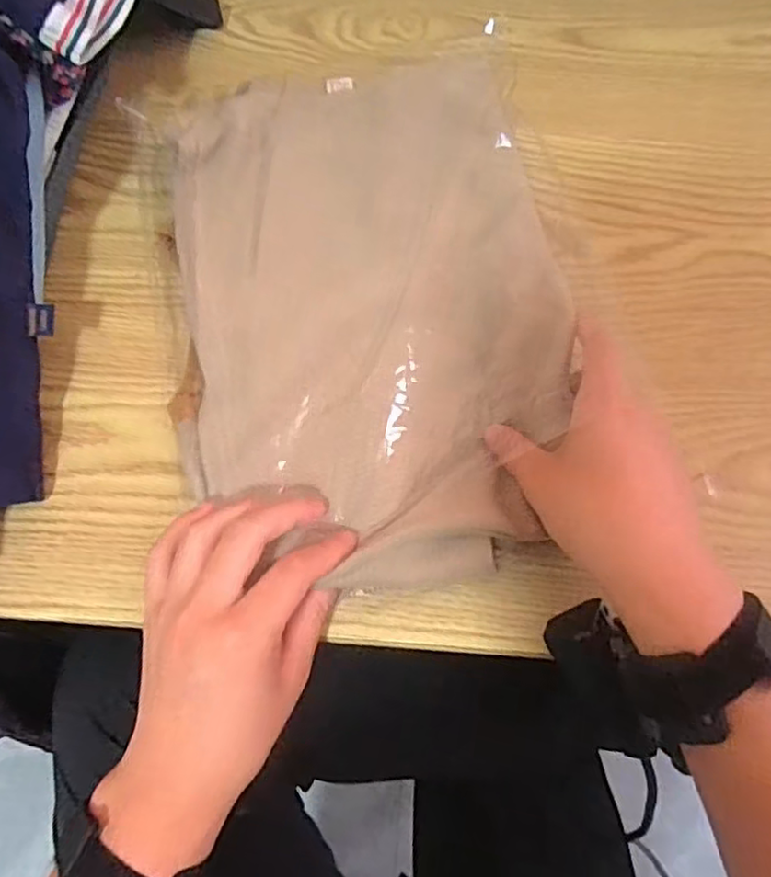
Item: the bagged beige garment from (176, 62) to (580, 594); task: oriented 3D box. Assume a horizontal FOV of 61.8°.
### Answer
[{"bbox_3d":[-0.009,-0.094,0.389,0.224,0.028,0.354,-9,67,-2],"label":"bagged beige garment"}]

